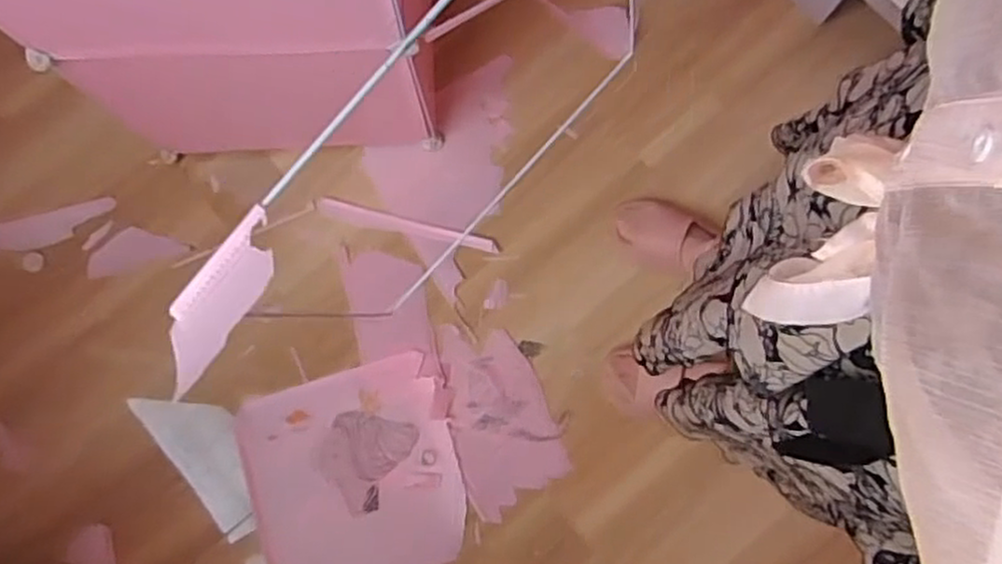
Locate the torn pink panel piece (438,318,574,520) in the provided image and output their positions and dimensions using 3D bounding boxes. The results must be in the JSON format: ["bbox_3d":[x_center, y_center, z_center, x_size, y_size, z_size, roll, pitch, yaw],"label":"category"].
[{"bbox_3d":[-0.015,0.209,1.189,0.161,0.009,0.297,-23,79,-4],"label":"torn pink panel piece"}]

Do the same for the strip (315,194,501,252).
[{"bbox_3d":[-0.162,-0.094,1.248,0.314,0.018,0.034,14,79,4],"label":"strip"}]

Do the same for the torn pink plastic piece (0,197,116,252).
[{"bbox_3d":[-0.837,-0.089,1.275,0.321,0.012,0.072,-9,70,5],"label":"torn pink plastic piece"}]

